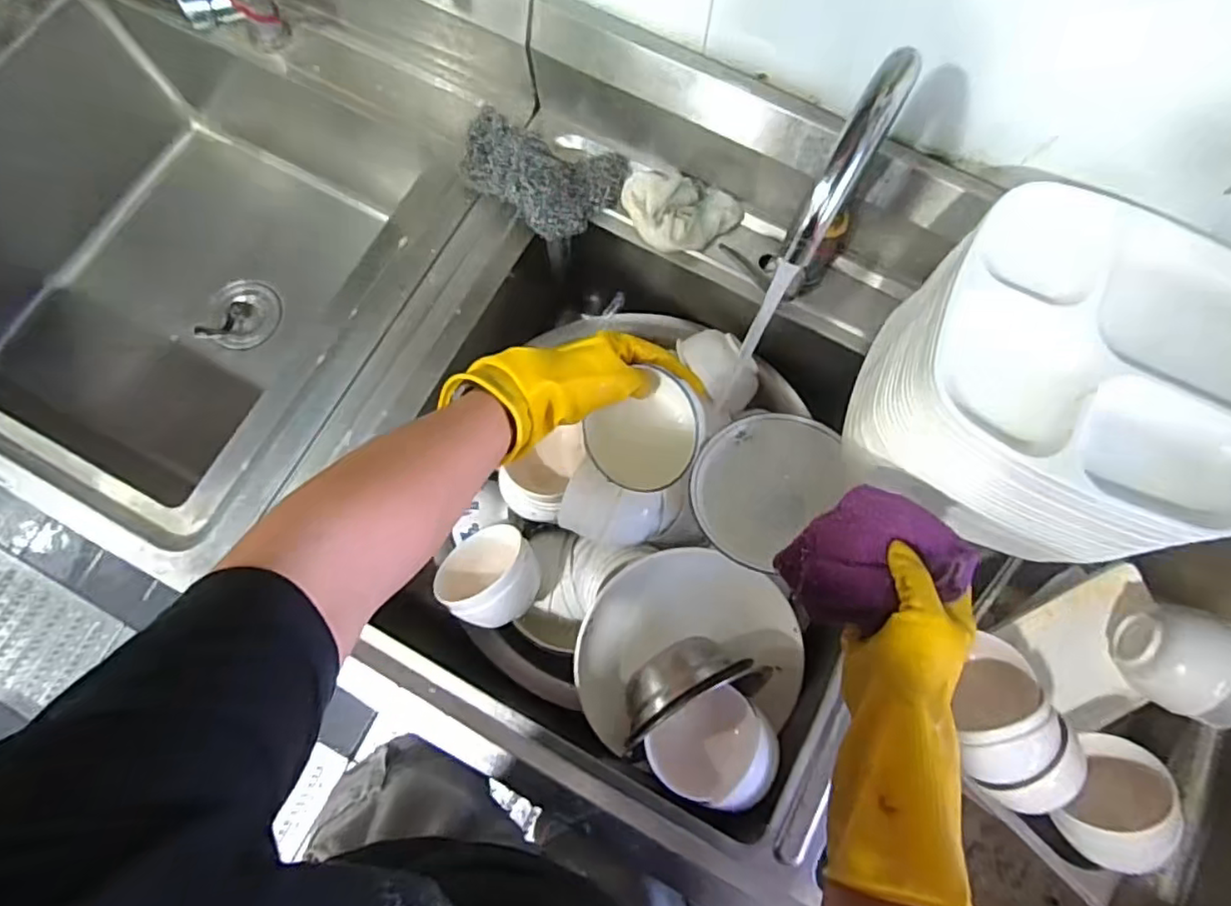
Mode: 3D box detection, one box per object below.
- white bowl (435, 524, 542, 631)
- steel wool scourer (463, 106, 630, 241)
[{"bbox_3d":[-0.143,0.144,0.721,0.110,0.061,0.110,-22,39,19],"label":"white bowl"},{"bbox_3d":[-0.087,-0.313,0.714,0.186,0.055,0.128,13,75,2],"label":"steel wool scourer"}]

